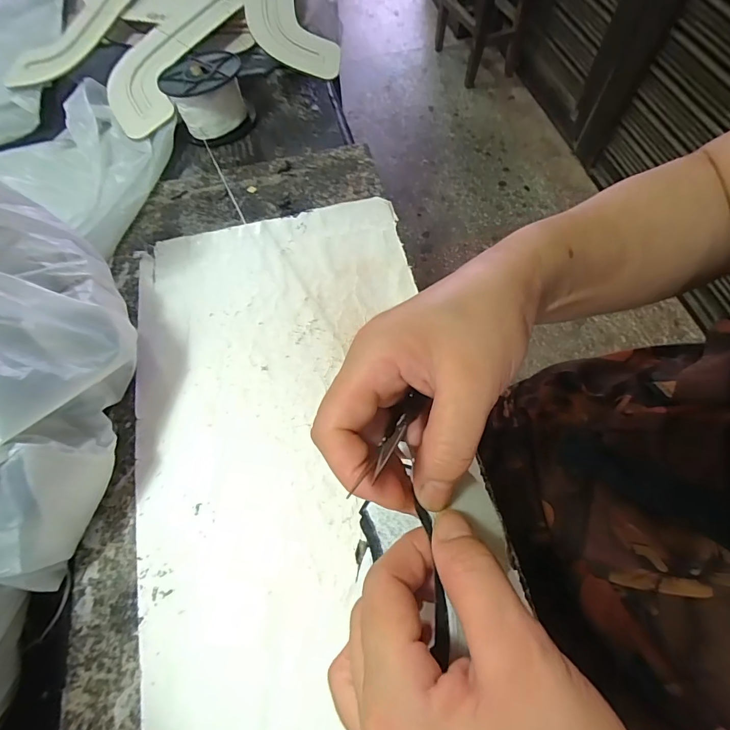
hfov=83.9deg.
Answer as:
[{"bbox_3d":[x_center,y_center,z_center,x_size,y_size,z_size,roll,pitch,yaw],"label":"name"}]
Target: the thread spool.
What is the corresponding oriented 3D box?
[{"bbox_3d":[-0.183,-0.314,0.476,0.090,0.059,0.088,-14,63,-3],"label":"thread spool"}]

